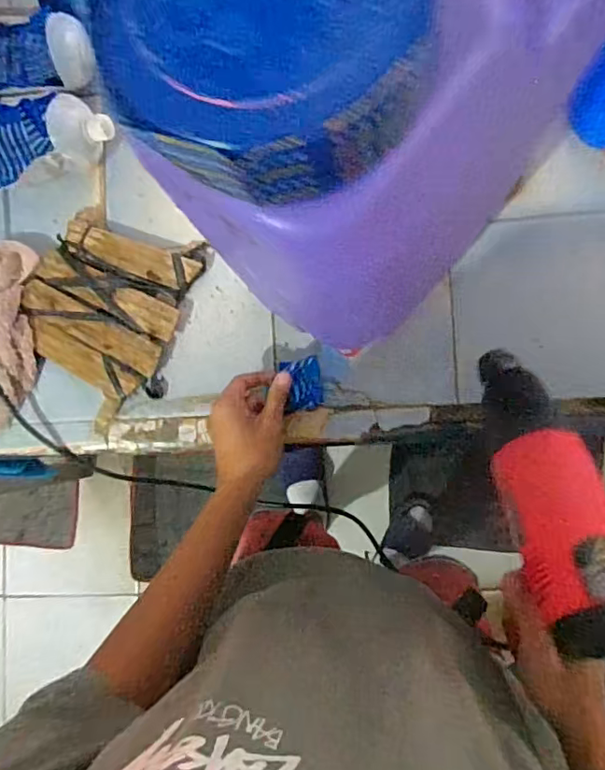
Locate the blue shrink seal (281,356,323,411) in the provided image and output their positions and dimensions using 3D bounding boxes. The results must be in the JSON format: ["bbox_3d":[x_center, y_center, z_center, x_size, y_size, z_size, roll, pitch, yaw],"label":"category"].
[{"bbox_3d":[0.001,-0.001,0.570,0.040,0.007,0.054,-11,93,-12],"label":"blue shrink seal"}]

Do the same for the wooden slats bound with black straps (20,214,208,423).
[{"bbox_3d":[-0.238,-0.085,0.640,0.184,0.022,0.214,21,88,7],"label":"wooden slats bound with black straps"}]

